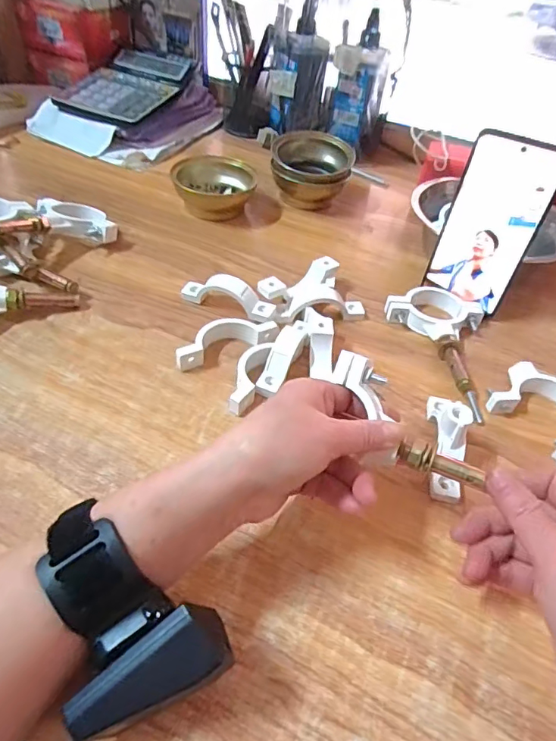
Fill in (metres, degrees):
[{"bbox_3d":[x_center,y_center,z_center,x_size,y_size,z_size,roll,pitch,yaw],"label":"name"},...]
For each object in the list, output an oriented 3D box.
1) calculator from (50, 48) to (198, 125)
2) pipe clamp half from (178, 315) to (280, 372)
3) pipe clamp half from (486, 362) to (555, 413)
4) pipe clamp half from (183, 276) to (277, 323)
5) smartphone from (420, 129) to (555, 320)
[{"bbox_3d":[-0.209,-0.410,0.703,0.135,0.039,0.183,21,47,13],"label":"calculator"},{"bbox_3d":[-0.044,-0.028,0.410,0.089,0.023,0.031,-17,50,-22],"label":"pipe clamp half"},{"bbox_3d":[0.210,0.013,0.405,0.088,0.017,0.045,-1,46,-9],"label":"pipe clamp half"},{"bbox_3d":[-0.045,-0.066,0.439,0.088,0.030,0.023,20,47,12],"label":"pipe clamp half"},{"bbox_3d":[0.186,-0.126,0.432,0.075,0.145,0.005,23,43,15],"label":"smartphone"}]

